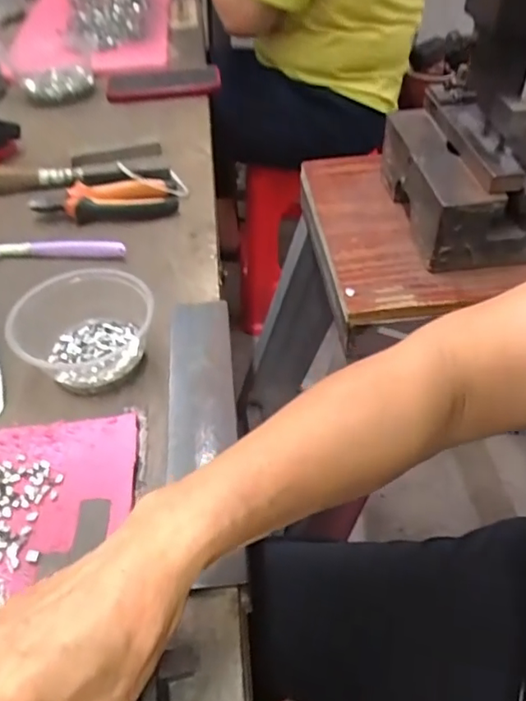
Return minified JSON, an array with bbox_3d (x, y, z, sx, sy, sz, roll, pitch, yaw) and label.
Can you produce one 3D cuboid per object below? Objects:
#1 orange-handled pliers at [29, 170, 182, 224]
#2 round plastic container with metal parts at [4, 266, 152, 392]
[{"bbox_3d":[-0.169,-0.171,0.613,0.148,0.025,0.075,-4,46,-4],"label":"orange-handled pliers"},{"bbox_3d":[-0.148,-0.023,0.452,0.114,0.049,0.098,33,55,28],"label":"round plastic container with metal parts"}]

